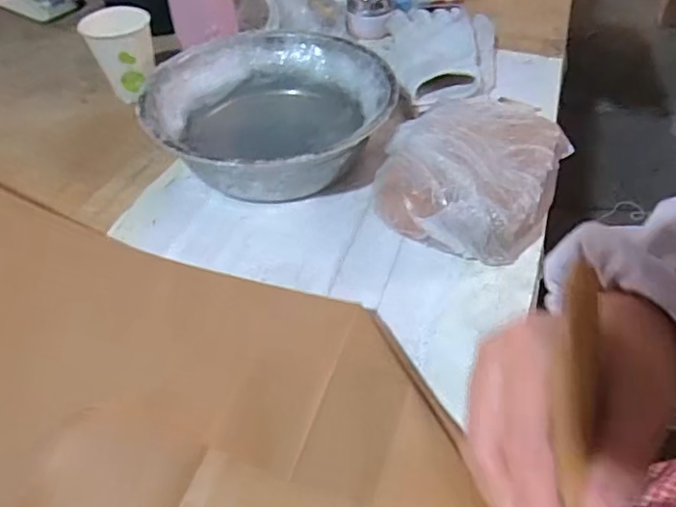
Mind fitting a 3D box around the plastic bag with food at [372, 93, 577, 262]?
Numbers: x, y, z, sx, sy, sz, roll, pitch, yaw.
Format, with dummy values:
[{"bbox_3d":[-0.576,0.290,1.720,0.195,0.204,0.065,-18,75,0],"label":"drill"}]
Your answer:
[{"bbox_3d":[0.112,-0.069,0.498,0.140,0.056,0.171,22,50,22],"label":"plastic bag with food"}]

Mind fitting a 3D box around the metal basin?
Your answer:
[{"bbox_3d":[-0.062,-0.132,0.556,0.223,0.073,0.233,-1,46,1],"label":"metal basin"}]

